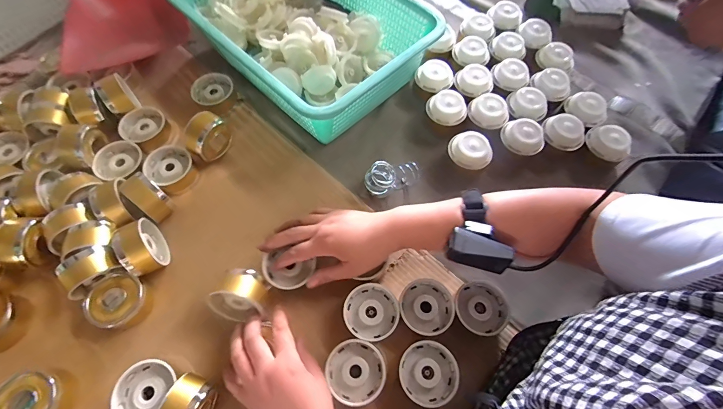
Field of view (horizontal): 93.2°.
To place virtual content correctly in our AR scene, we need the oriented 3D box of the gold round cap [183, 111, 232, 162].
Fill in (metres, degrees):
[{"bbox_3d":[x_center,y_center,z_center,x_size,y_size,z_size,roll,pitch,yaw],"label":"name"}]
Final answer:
[{"bbox_3d":[-0.235,-0.100,0.527,0.050,0.052,0.060,30,68,13],"label":"gold round cap"}]

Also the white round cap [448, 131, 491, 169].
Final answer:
[{"bbox_3d":[0.166,-0.082,0.519,0.061,0.023,0.056,8,65,3],"label":"white round cap"}]

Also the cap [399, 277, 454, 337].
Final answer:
[{"bbox_3d":[0.081,0.132,0.440,0.066,0.032,0.069,0,64,-1],"label":"cap"}]

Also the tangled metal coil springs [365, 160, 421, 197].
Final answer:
[{"bbox_3d":[0.047,-0.045,0.524,0.084,0.047,0.040,-16,66,-8],"label":"tangled metal coil springs"}]

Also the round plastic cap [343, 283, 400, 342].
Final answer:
[{"bbox_3d":[0.012,0.139,0.440,0.066,0.033,0.067,0,64,-1],"label":"round plastic cap"}]

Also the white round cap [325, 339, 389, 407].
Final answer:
[{"bbox_3d":[-0.006,0.194,0.397,0.067,0.016,0.067,0,64,-1],"label":"white round cap"}]

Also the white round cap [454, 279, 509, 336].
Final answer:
[{"bbox_3d":[0.153,0.133,0.441,0.069,0.031,0.066,0,64,-1],"label":"white round cap"}]

